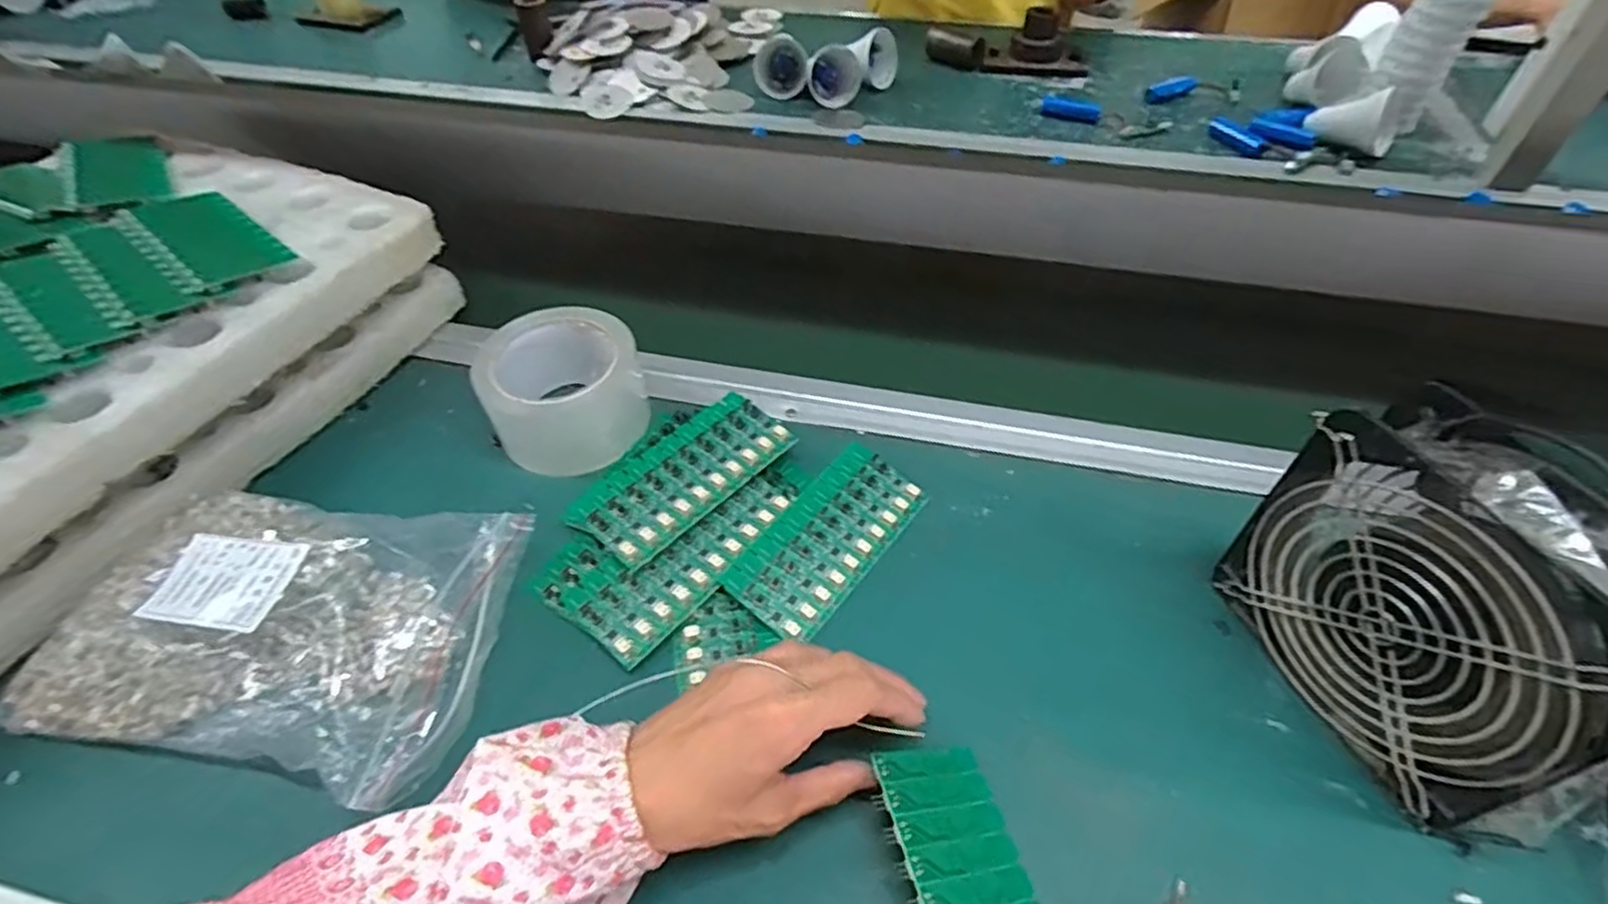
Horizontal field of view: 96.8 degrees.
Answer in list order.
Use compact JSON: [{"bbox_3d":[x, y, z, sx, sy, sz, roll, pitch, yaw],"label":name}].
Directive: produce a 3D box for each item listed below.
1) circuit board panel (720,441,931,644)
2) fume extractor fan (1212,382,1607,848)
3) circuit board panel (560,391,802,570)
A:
[{"bbox_3d":[0.016,0.051,0.438,0.063,0.007,0.137,39,58,12],"label":"circuit board panel"},{"bbox_3d":[0.286,0.071,0.322,0.058,0.152,0.156,-14,49,-12],"label":"fume extractor fan"},{"bbox_3d":[-0.075,0.012,0.453,0.064,0.009,0.136,38,59,23],"label":"circuit board panel"}]

